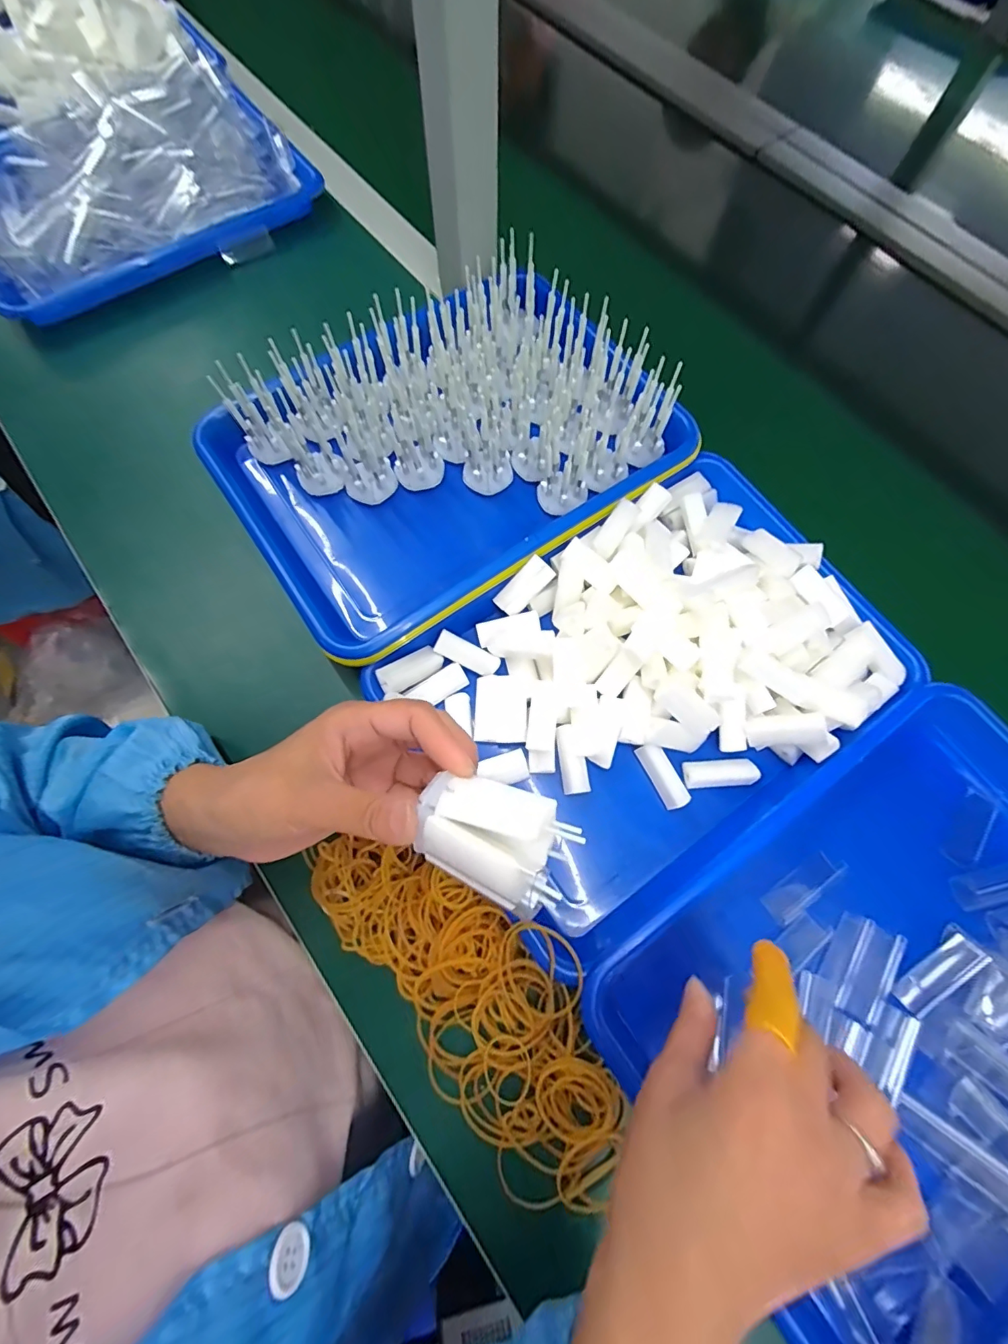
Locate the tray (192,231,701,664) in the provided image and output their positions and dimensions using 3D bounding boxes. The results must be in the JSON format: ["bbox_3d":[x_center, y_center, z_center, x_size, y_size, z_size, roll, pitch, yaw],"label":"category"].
[{"bbox_3d":[-0.039,-0.179,0.380,0.333,0.088,0.238,-33,75,-11],"label":"tray"}]

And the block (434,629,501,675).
[{"bbox_3d":[-0.025,-0.013,0.346,0.046,0.007,0.016,25,72,-6],"label":"block"}]

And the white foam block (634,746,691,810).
[{"bbox_3d":[0.107,0.069,0.331,0.015,0.013,0.045,-25,74,-9],"label":"white foam block"}]

